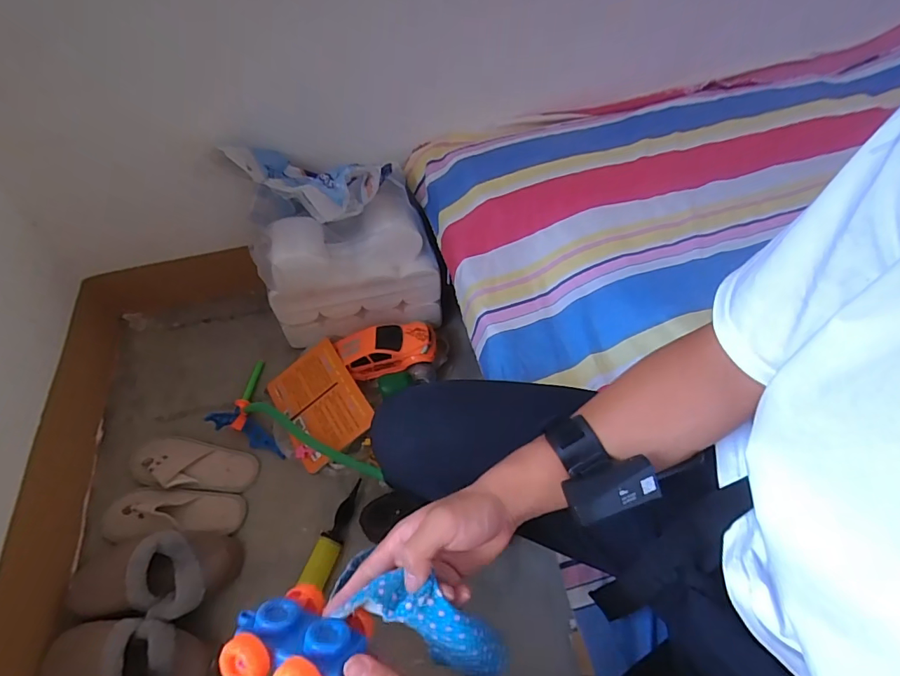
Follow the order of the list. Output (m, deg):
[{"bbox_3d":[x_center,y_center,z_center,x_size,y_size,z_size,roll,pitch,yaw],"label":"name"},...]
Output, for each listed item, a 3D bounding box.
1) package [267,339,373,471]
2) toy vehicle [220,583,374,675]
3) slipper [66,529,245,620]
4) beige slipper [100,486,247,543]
[{"bbox_3d":[-0.288,0.135,1.007,0.174,0.014,0.260,-38,59,-4],"label":"package"},{"bbox_3d":[-0.115,0.221,0.337,0.093,0.056,0.070,17,57,15],"label":"toy vehicle"},{"bbox_3d":[-0.519,0.407,0.810,0.277,0.082,0.140,1,55,4],"label":"slipper"},{"bbox_3d":[-0.537,0.336,0.891,0.263,0.046,0.095,-3,54,1],"label":"beige slipper"}]

